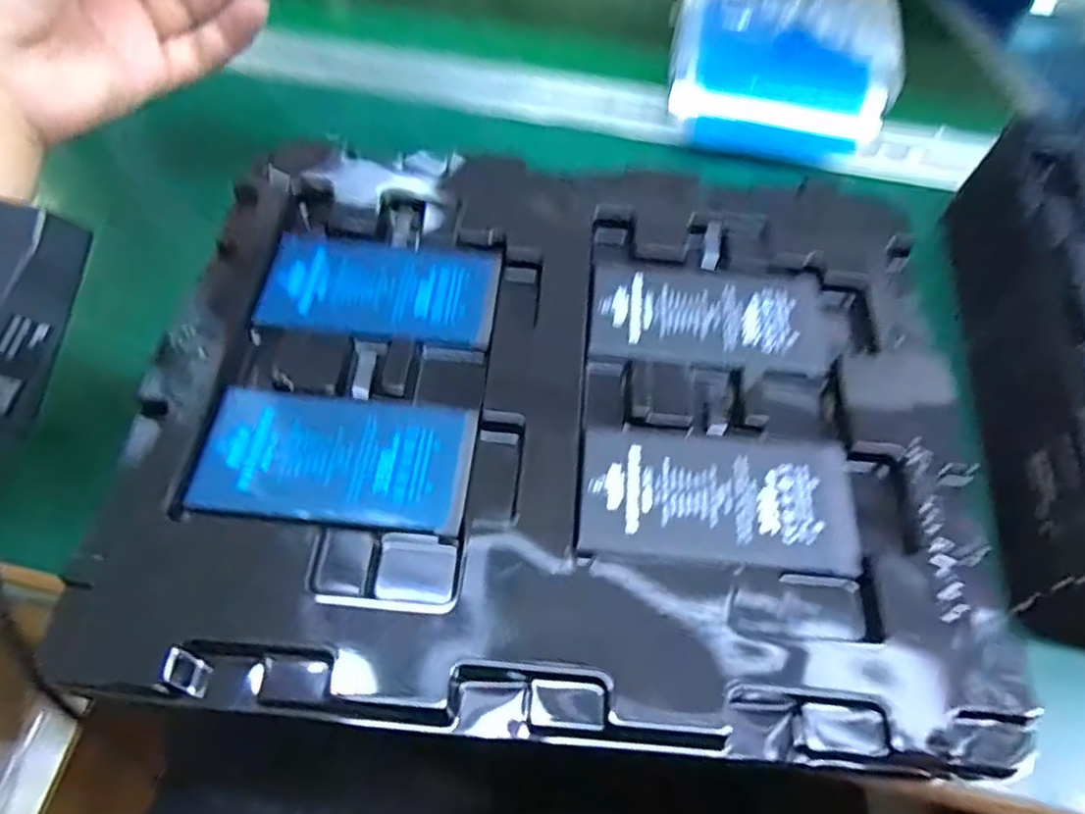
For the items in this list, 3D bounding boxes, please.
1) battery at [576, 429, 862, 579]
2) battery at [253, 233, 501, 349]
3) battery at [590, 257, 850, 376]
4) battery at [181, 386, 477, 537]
[{"bbox_3d":[0.056,0.029,0.218,0.086,0.004,0.045,6,58,2],"label":"battery"},{"bbox_3d":[-0.061,-0.045,0.256,0.085,0.007,0.046,6,58,2],"label":"battery"},{"bbox_3d":[0.065,-0.035,0.256,0.092,0.005,0.046,5,58,2],"label":"battery"},{"bbox_3d":[-0.067,0.017,0.219,0.084,0.005,0.045,5,58,1],"label":"battery"}]

